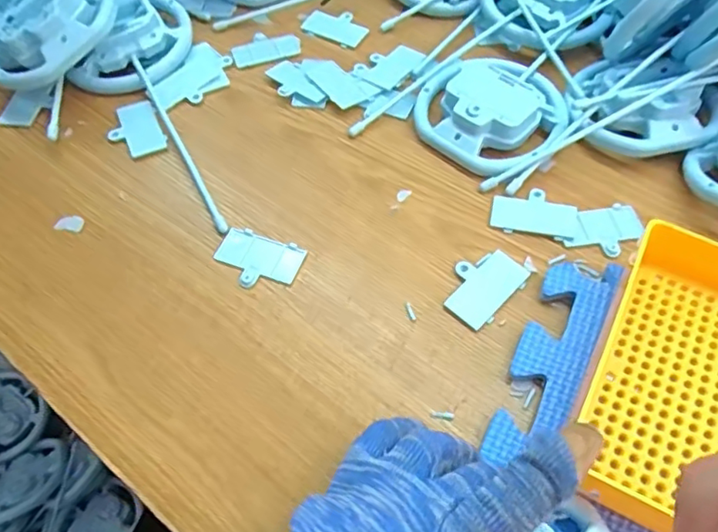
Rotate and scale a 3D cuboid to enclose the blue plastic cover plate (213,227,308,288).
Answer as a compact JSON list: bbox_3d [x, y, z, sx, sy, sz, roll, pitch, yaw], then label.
[{"bbox_3d":[-0.063,-0.004,0.358,0.052,0.004,0.036,18,61,12],"label":"blue plastic cover plate"}]

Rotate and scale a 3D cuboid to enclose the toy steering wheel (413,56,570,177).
[{"bbox_3d":[0.093,-0.113,0.403,0.099,0.027,0.094,38,66,21],"label":"toy steering wheel"}]

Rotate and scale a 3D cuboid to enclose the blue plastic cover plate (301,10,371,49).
[{"bbox_3d":[-0.017,-0.200,0.483,0.054,0.004,0.038,32,64,19],"label":"blue plastic cover plate"}]

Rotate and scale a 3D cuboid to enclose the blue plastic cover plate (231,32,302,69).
[{"bbox_3d":[-0.075,-0.176,0.467,0.054,0.005,0.037,-17,60,-9],"label":"blue plastic cover plate"}]

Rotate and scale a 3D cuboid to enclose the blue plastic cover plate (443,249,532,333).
[{"bbox_3d":[0.073,0.011,0.345,0.036,0.004,0.053,40,67,22],"label":"blue plastic cover plate"}]

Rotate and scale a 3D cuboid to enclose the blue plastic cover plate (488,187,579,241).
[{"bbox_3d":[0.113,-0.035,0.375,0.053,0.004,0.035,11,59,8],"label":"blue plastic cover plate"}]

